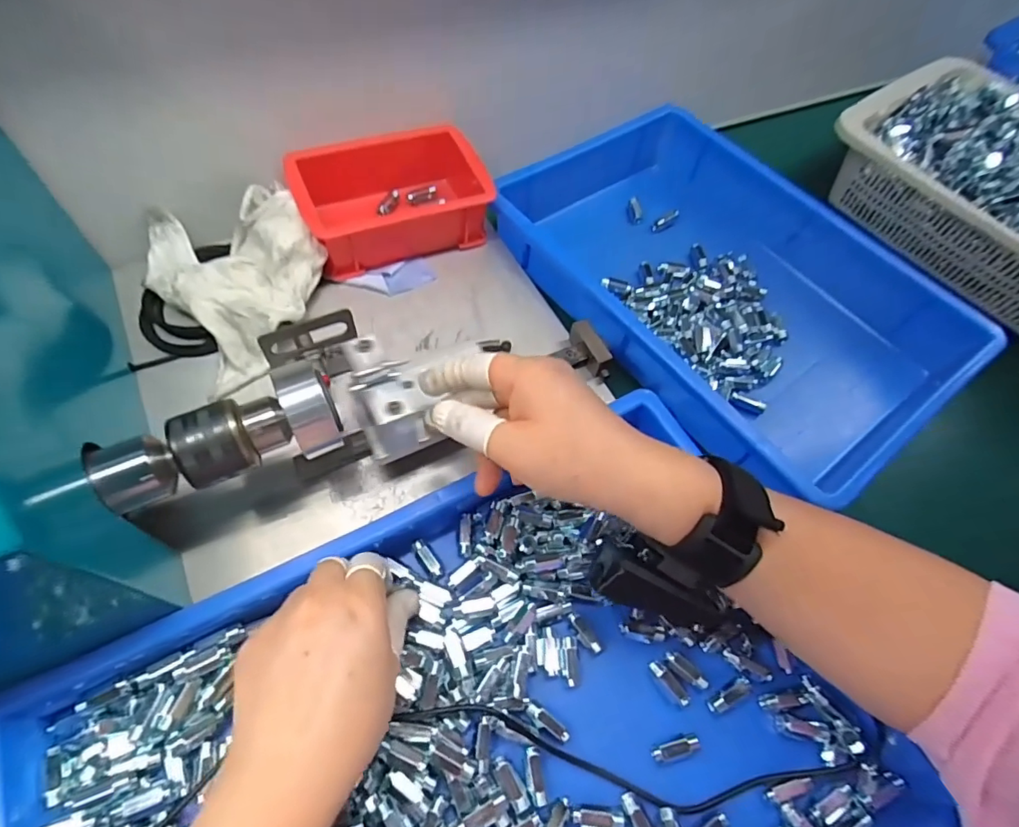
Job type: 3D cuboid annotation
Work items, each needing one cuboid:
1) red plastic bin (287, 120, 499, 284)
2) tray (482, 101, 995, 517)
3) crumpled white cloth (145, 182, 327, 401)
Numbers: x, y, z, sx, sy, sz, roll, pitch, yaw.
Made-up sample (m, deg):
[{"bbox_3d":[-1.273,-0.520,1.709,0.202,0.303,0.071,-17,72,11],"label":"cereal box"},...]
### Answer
[{"bbox_3d":[-0.097,-0.178,0.447,0.151,0.062,0.096,-19,64,-16],"label":"red plastic bin"},{"bbox_3d":[0.181,-0.108,0.467,0.245,0.087,0.362,-32,68,-21],"label":"tray"},{"bbox_3d":[-0.203,-0.109,0.401,0.114,0.053,0.150,-31,68,-21],"label":"crumpled white cloth"}]

